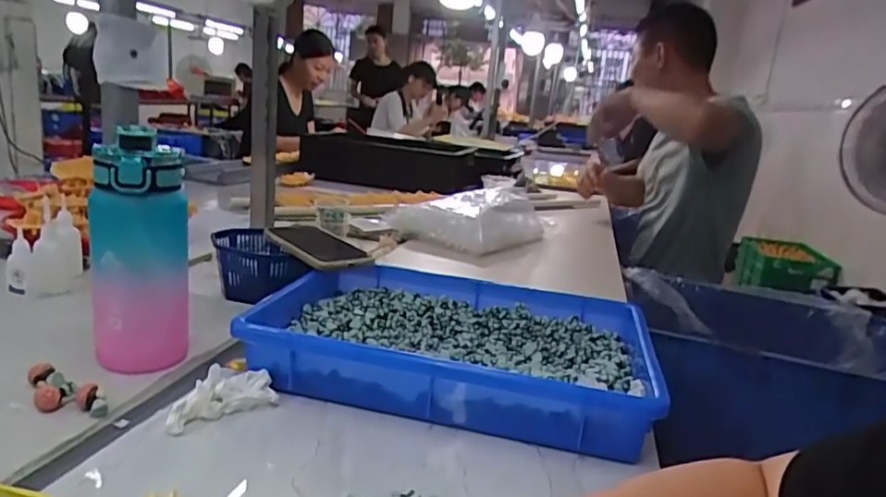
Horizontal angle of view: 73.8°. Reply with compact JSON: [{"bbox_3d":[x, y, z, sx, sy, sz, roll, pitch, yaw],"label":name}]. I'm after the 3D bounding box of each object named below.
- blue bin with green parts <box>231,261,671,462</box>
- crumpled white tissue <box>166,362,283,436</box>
[{"bbox_3d":[0.013,0.098,0.599,0.360,0.070,0.245,9,14,11],"label":"blue bin with green parts"},{"bbox_3d":[-0.188,0.122,0.494,0.087,0.026,0.048,-5,18,-39],"label":"crumpled white tissue"}]

